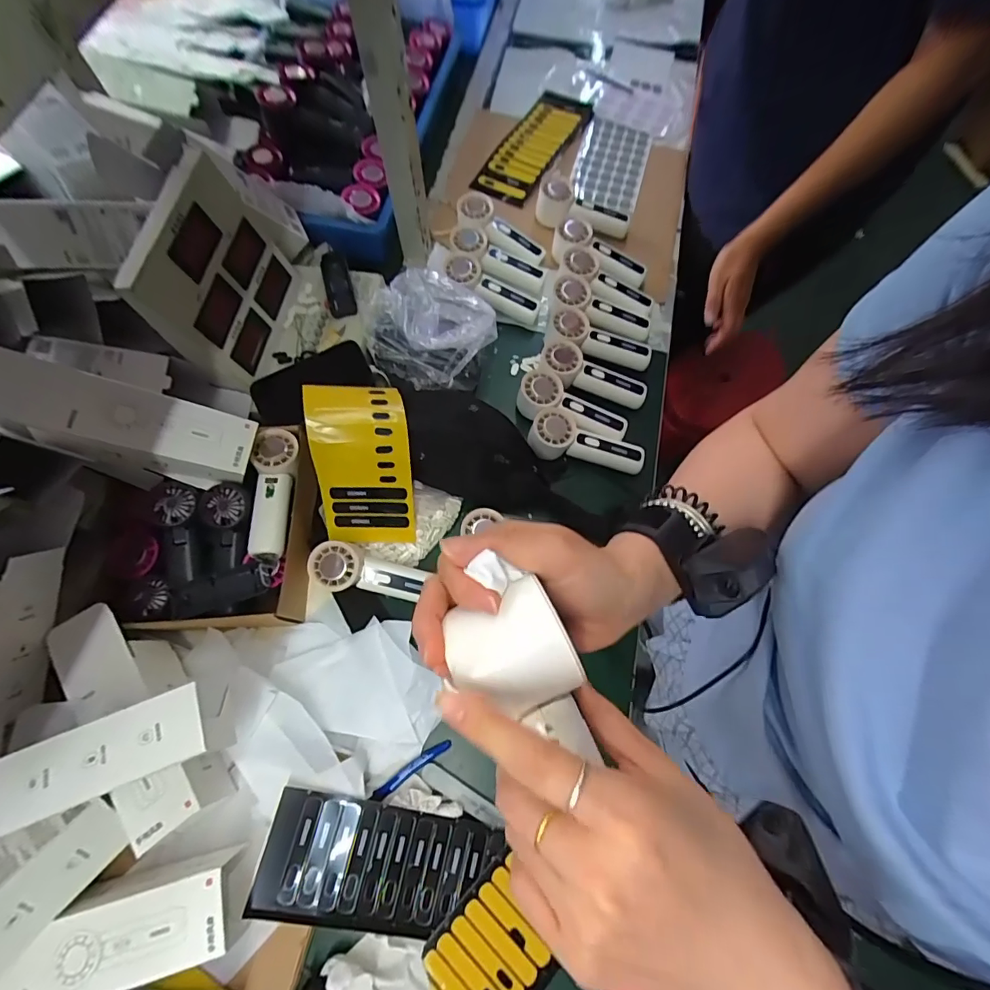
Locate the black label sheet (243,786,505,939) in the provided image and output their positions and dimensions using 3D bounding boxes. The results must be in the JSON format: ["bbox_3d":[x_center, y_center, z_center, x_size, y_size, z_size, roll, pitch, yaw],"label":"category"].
[{"bbox_3d":[-0.117,0.378,0.476,0.228,0.009,0.110,14,74,-7],"label":"black label sheet"}]

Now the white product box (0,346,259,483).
[{"bbox_3d":[-0.397,-0.076,0.496,0.245,0.073,0.082,15,70,-29],"label":"white product box"}]

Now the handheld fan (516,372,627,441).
[{"bbox_3d":[0.104,-0.113,0.650,0.161,0.053,0.070,28,72,9],"label":"handheld fan"}]

